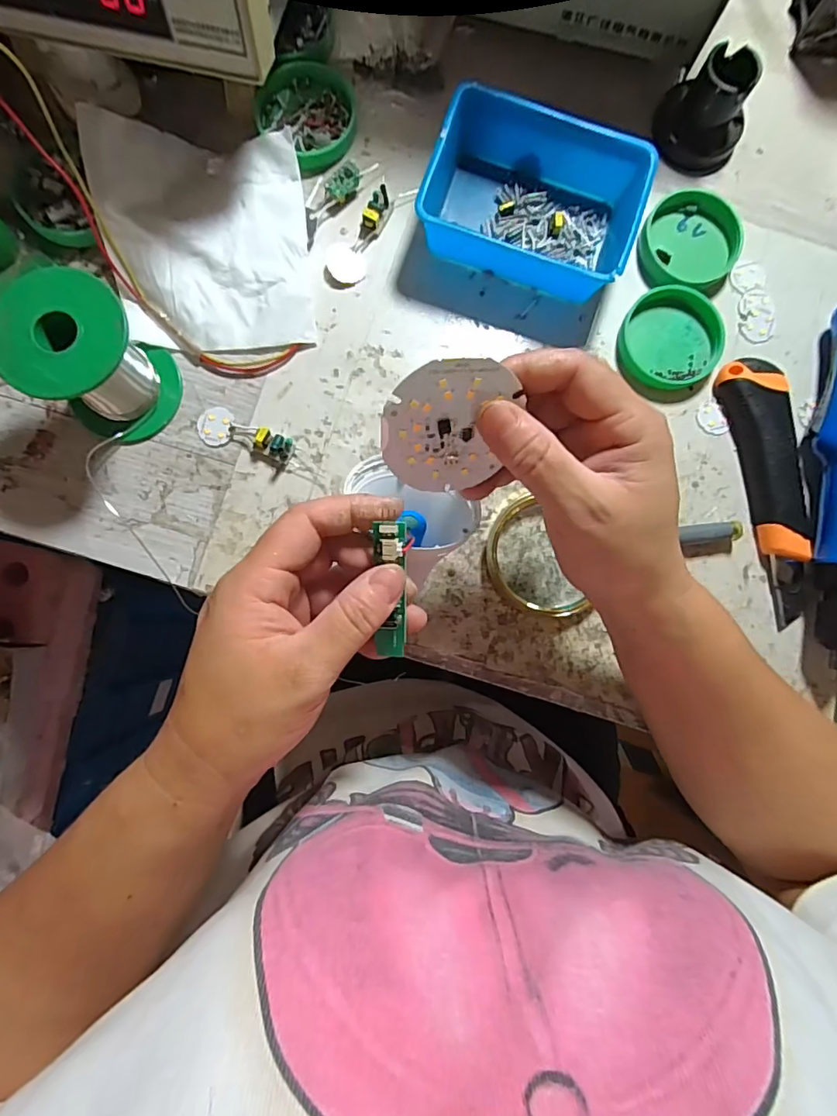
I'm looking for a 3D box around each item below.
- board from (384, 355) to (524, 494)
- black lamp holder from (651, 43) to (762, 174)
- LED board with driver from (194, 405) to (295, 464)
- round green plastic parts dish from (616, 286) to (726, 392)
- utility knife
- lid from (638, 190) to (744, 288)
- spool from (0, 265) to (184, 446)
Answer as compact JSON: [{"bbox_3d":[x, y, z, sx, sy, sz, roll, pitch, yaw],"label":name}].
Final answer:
[{"bbox_3d":[0.012,-0.052,0.210,0.053,0.057,0.004,-3,43,-15],"label":"board"},{"bbox_3d":[0.187,-0.289,0.331,0.058,0.042,0.050,34,85,1],"label":"black lamp holder"},{"bbox_3d":[-0.109,-0.074,0.317,0.062,0.014,0.023,25,85,0],"label":"LED board with driver"},{"bbox_3d":[0.164,-0.144,0.335,0.064,0.013,0.062,0,86,-2],"label":"round green plastic parts dish"},{"bbox_3d":[0.227,-0.045,0.325,0.035,0.018,0.163,-12,86,-3],"label":"utility knife"},{"bbox_3d":[0.177,-0.210,0.337,0.062,0.014,0.059,0,86,-2],"label":"lid"},{"bbox_3d":[-0.179,-0.108,0.287,0.061,0.074,0.064,0,86,-2],"label":"spool"}]

